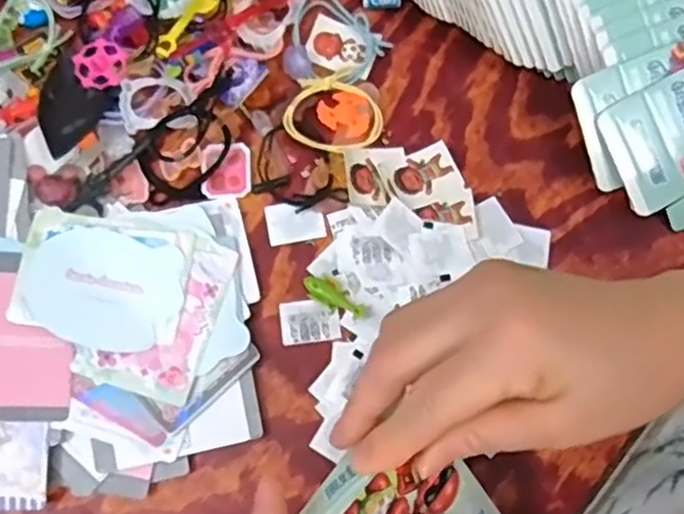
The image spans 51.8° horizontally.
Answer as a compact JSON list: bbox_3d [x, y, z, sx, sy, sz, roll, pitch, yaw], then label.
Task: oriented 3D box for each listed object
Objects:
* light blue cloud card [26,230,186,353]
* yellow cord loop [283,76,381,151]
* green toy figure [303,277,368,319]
[{"bbox_3d":[-0.128,0.017,0.377,0.079,0.004,0.063,15,78,-1],"label":"light blue cloud card"},{"bbox_3d":[-0.003,-0.082,0.405,0.050,0.010,0.047,0,80,-1],"label":"yellow cord loop"},{"bbox_3d":[-0.003,0.022,0.389,0.038,0.010,0.014,28,81,4],"label":"green toy figure"}]

